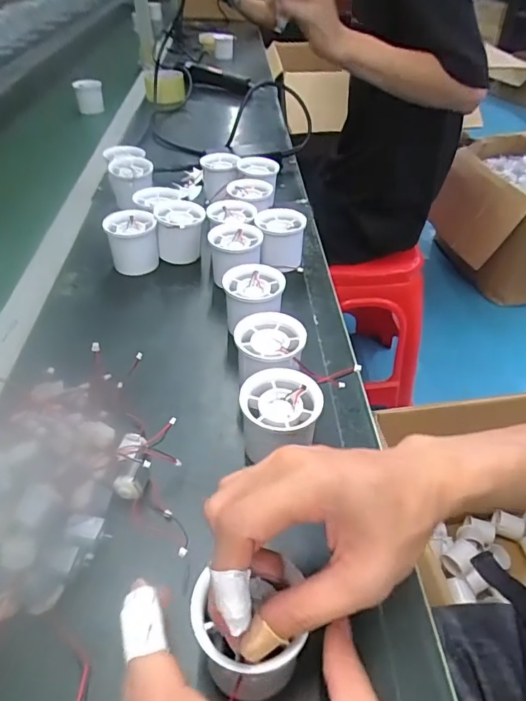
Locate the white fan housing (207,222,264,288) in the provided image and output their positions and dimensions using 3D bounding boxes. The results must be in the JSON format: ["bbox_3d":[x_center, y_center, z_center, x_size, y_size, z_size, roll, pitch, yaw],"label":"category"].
[{"bbox_3d":[-0.028,-0.102,0.510,0.060,0.045,0.055,1,42,0],"label":"white fan housing"}]

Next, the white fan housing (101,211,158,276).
[{"bbox_3d":[-0.143,-0.120,0.529,0.052,0.053,0.052,-7,42,-9],"label":"white fan housing"}]

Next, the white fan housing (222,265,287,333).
[{"bbox_3d":[-0.008,-0.042,0.448,0.054,0.053,0.058,1,42,0],"label":"white fan housing"}]

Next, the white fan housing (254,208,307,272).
[{"bbox_3d":[0.019,-0.124,0.537,0.051,0.055,0.054,0,42,-1],"label":"white fan housing"}]

